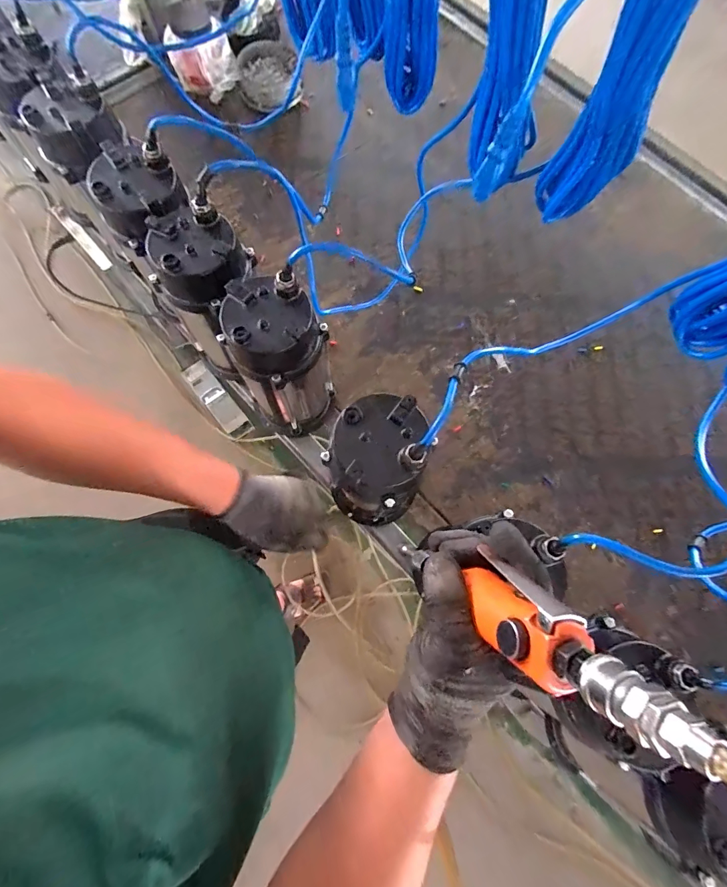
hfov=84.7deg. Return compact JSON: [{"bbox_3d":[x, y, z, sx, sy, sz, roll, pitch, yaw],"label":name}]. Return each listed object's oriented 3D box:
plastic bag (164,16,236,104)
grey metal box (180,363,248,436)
[{"bbox_3d":[-0.345,-0.821,0.859,0.134,0.086,0.070,-17,77,-6],"label":"plastic bag"},{"bbox_3d":[-0.539,-0.173,1.461,0.098,0.055,0.289,-37,86,9],"label":"grey metal box"}]

